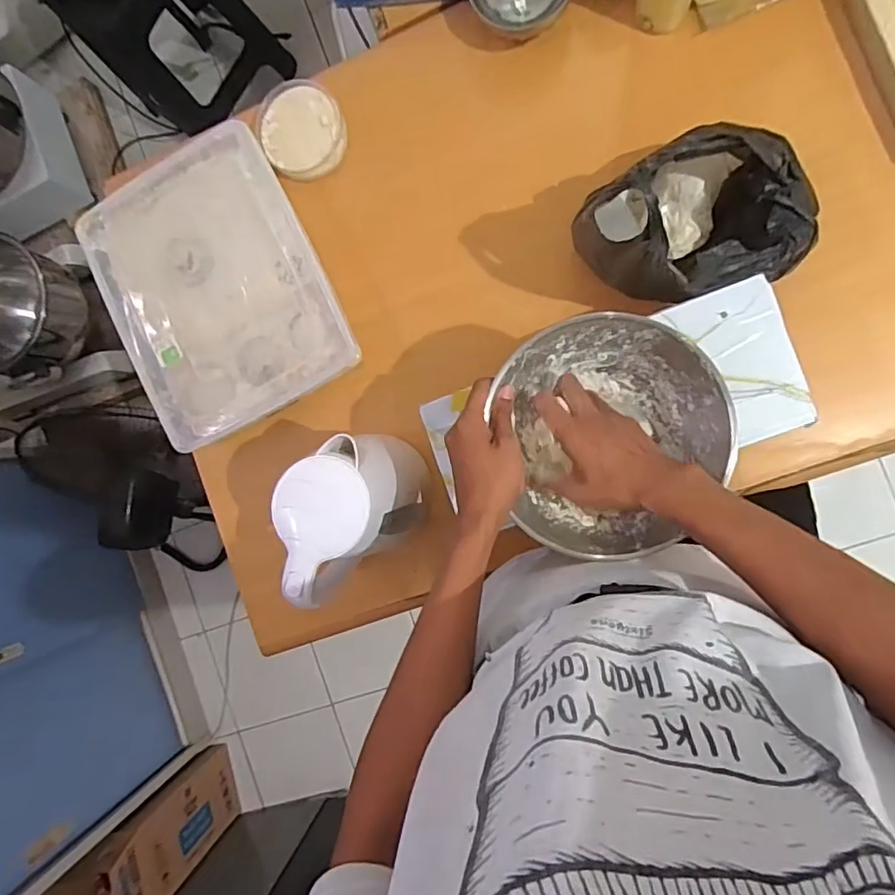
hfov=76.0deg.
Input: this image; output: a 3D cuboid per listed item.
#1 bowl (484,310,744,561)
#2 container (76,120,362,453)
[{"bbox_3d":[0.158,-0.012,0.550,0.189,0.082,0.214,-10,89,10],"label":"bowl"},{"bbox_3d":[-0.297,-0.203,0.746,0.268,0.071,0.338,-26,87,9],"label":"container"}]

